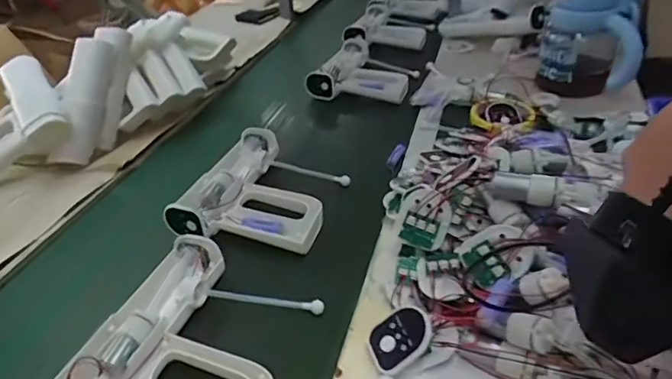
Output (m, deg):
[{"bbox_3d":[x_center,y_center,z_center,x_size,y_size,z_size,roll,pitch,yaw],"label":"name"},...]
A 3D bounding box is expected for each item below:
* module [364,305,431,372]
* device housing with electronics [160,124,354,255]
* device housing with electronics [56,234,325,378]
[{"bbox_3d":[0.053,0.122,0.415,0.057,0.009,0.046,-40,40,5],"label":"module"},{"bbox_3d":[-0.092,-0.011,0.661,0.197,0.045,0.229,2,33,15],"label":"device housing with electronics"},{"bbox_3d":[-0.131,0.127,0.449,0.182,0.040,0.217,1,32,12],"label":"device housing with electronics"}]

